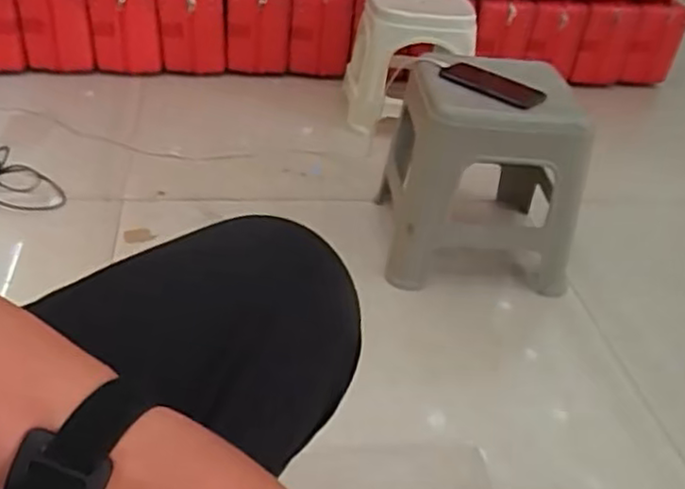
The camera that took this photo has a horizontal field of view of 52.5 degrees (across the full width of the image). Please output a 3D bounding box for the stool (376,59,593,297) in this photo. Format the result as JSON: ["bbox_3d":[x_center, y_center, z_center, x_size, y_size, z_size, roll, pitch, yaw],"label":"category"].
[{"bbox_3d":[0.234,-0.126,1.189,0.288,0.314,0.251,4,36,-4],"label":"stool"}]

